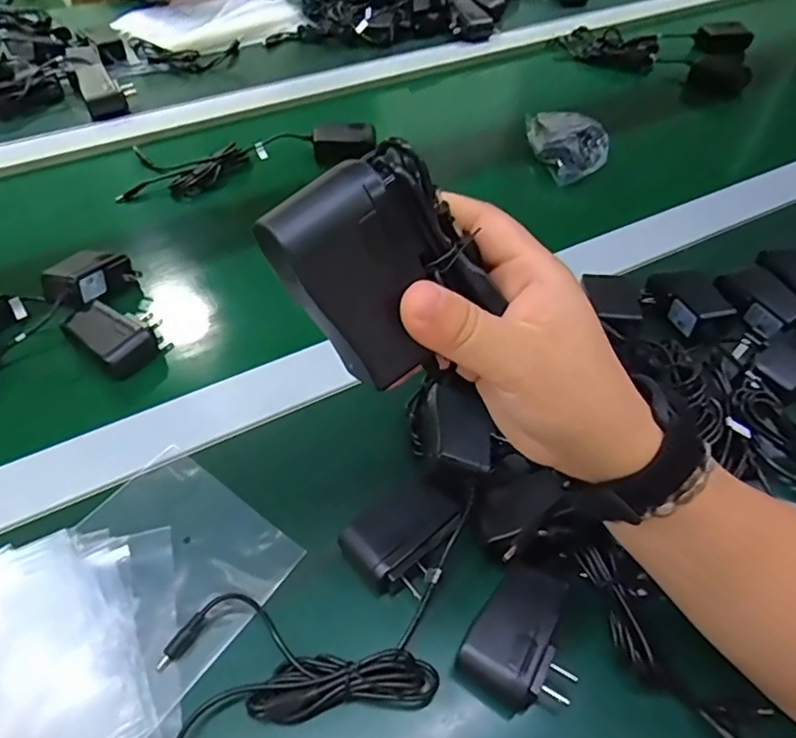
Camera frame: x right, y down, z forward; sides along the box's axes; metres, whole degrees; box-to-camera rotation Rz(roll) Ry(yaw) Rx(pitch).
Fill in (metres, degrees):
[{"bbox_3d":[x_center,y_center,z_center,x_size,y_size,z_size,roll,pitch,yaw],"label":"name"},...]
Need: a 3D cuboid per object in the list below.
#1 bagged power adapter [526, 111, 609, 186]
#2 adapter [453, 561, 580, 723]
[{"bbox_3d":[0.192,-0.264,0.667,0.059,0.056,0.123,-7,52,-9],"label":"bagged power adapter"},{"bbox_3d":[0.073,0.154,0.326,0.057,0.026,0.074,33,56,21],"label":"adapter"}]

